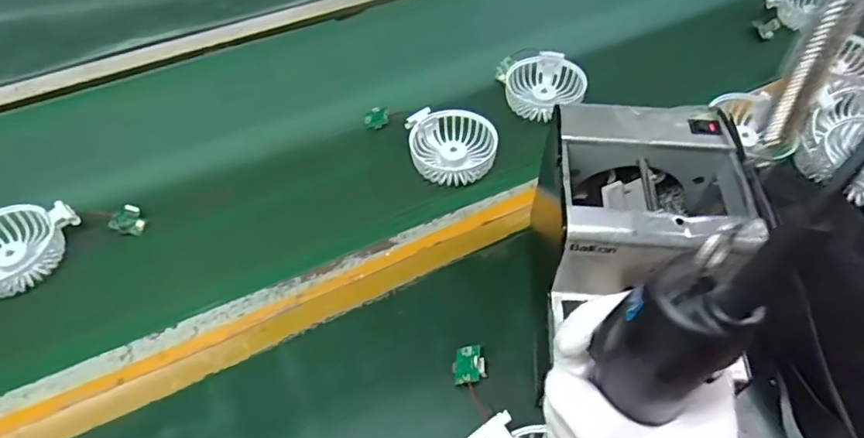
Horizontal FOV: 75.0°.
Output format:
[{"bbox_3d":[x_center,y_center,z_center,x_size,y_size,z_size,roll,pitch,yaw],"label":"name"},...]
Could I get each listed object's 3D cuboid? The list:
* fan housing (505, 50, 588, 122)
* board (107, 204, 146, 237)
[{"bbox_3d":[0.128,-0.150,0.637,0.082,0.030,0.085,-1,51,1],"label":"fan housing"},{"bbox_3d":[-0.295,0.001,0.551,0.029,0.005,0.029,29,77,-21],"label":"board"}]

